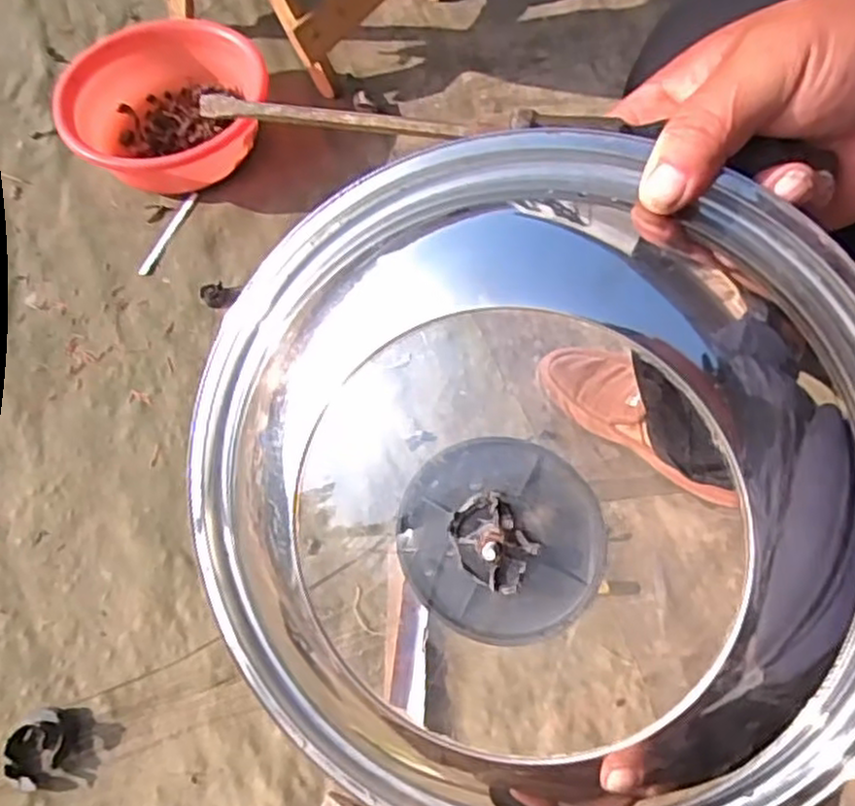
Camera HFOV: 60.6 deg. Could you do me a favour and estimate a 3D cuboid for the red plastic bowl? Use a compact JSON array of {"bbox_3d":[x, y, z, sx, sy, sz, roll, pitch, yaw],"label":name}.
[{"bbox_3d":[-0.335,-0.364,0.935,0.235,0.107,0.236,0,63,0],"label":"red plastic bowl"}]

